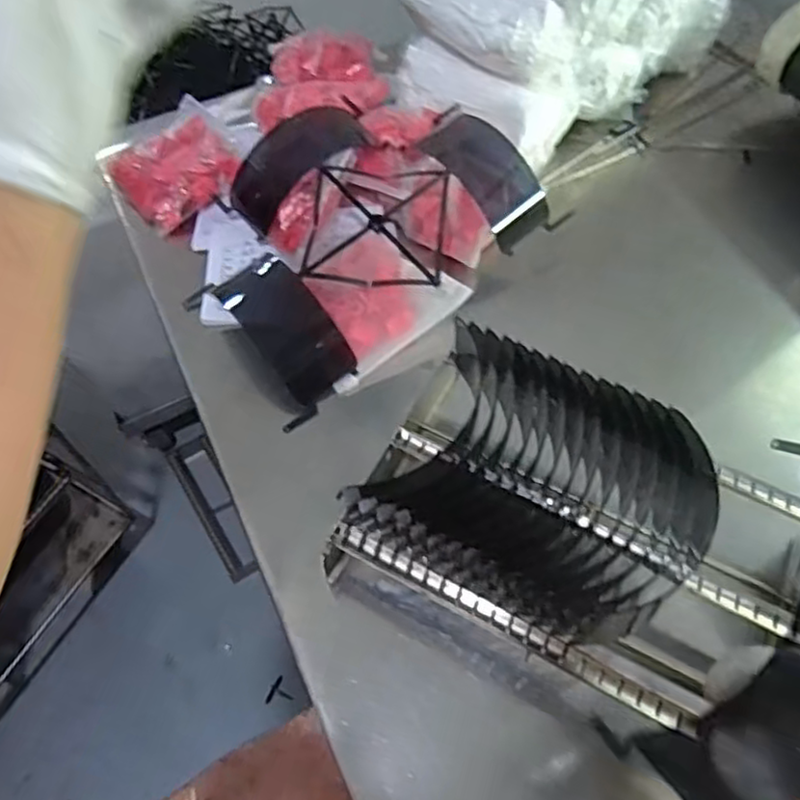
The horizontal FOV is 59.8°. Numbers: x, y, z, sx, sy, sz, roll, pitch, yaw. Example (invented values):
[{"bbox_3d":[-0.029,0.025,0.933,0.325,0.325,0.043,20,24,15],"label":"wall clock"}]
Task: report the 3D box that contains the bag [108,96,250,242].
[{"bbox_3d":[-0.234,-0.252,0.742,0.131,0.034,0.141,-33,64,-18],"label":"bag"}]

